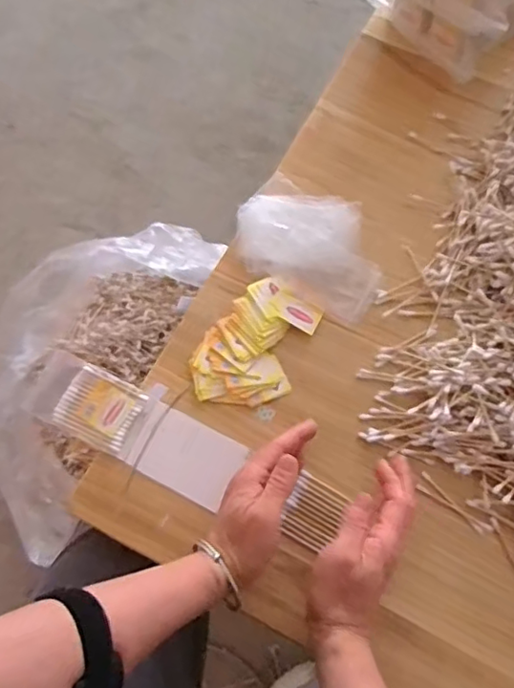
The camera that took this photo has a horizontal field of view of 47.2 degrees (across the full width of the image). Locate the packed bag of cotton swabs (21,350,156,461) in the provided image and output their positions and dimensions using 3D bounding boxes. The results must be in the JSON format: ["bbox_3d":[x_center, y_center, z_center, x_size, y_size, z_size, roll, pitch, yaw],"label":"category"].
[{"bbox_3d":[-0.150,0.052,0.522,0.105,0.017,0.061,25,70,7],"label":"packed bag of cotton swabs"}]

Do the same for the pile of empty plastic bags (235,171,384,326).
[{"bbox_3d":[0.054,-0.097,0.573,0.147,0.019,0.113,25,70,7],"label":"pile of empty plastic bags"}]

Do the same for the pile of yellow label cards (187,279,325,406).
[{"bbox_3d":[-0.001,0.003,0.537,0.085,0.013,0.126,34,72,10],"label":"pile of yellow label cards"}]

